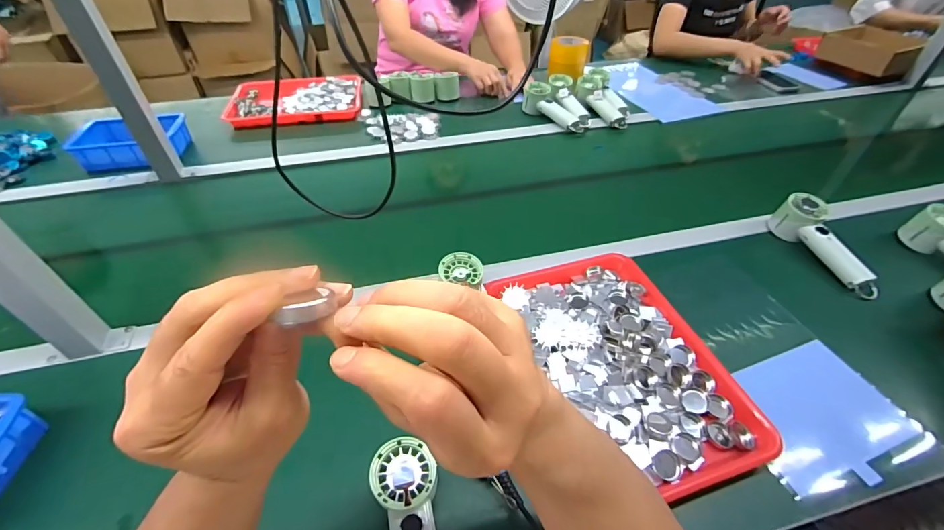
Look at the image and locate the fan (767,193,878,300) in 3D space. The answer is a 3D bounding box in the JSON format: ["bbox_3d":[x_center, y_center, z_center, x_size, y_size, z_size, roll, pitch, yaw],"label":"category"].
[{"bbox_3d":[0.572,-0.035,0.672,0.068,0.059,0.186,-4,46,-5],"label":"fan"}]

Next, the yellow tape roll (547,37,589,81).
[{"bbox_3d":[0.297,-0.649,1.287,0.118,0.086,0.133,8,46,8],"label":"yellow tape roll"}]

